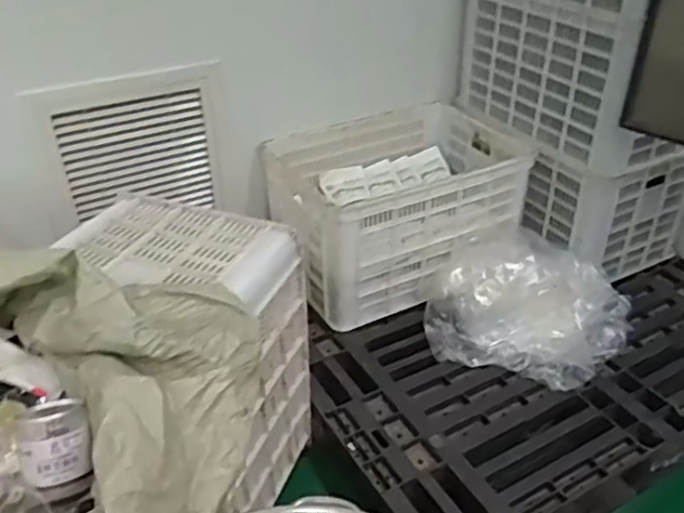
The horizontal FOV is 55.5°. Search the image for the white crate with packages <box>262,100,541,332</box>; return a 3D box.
[{"bbox_3d":[0.146,-0.130,1.735,0.599,0.344,0.392,-16,38,-21],"label":"white crate with packages"}]

